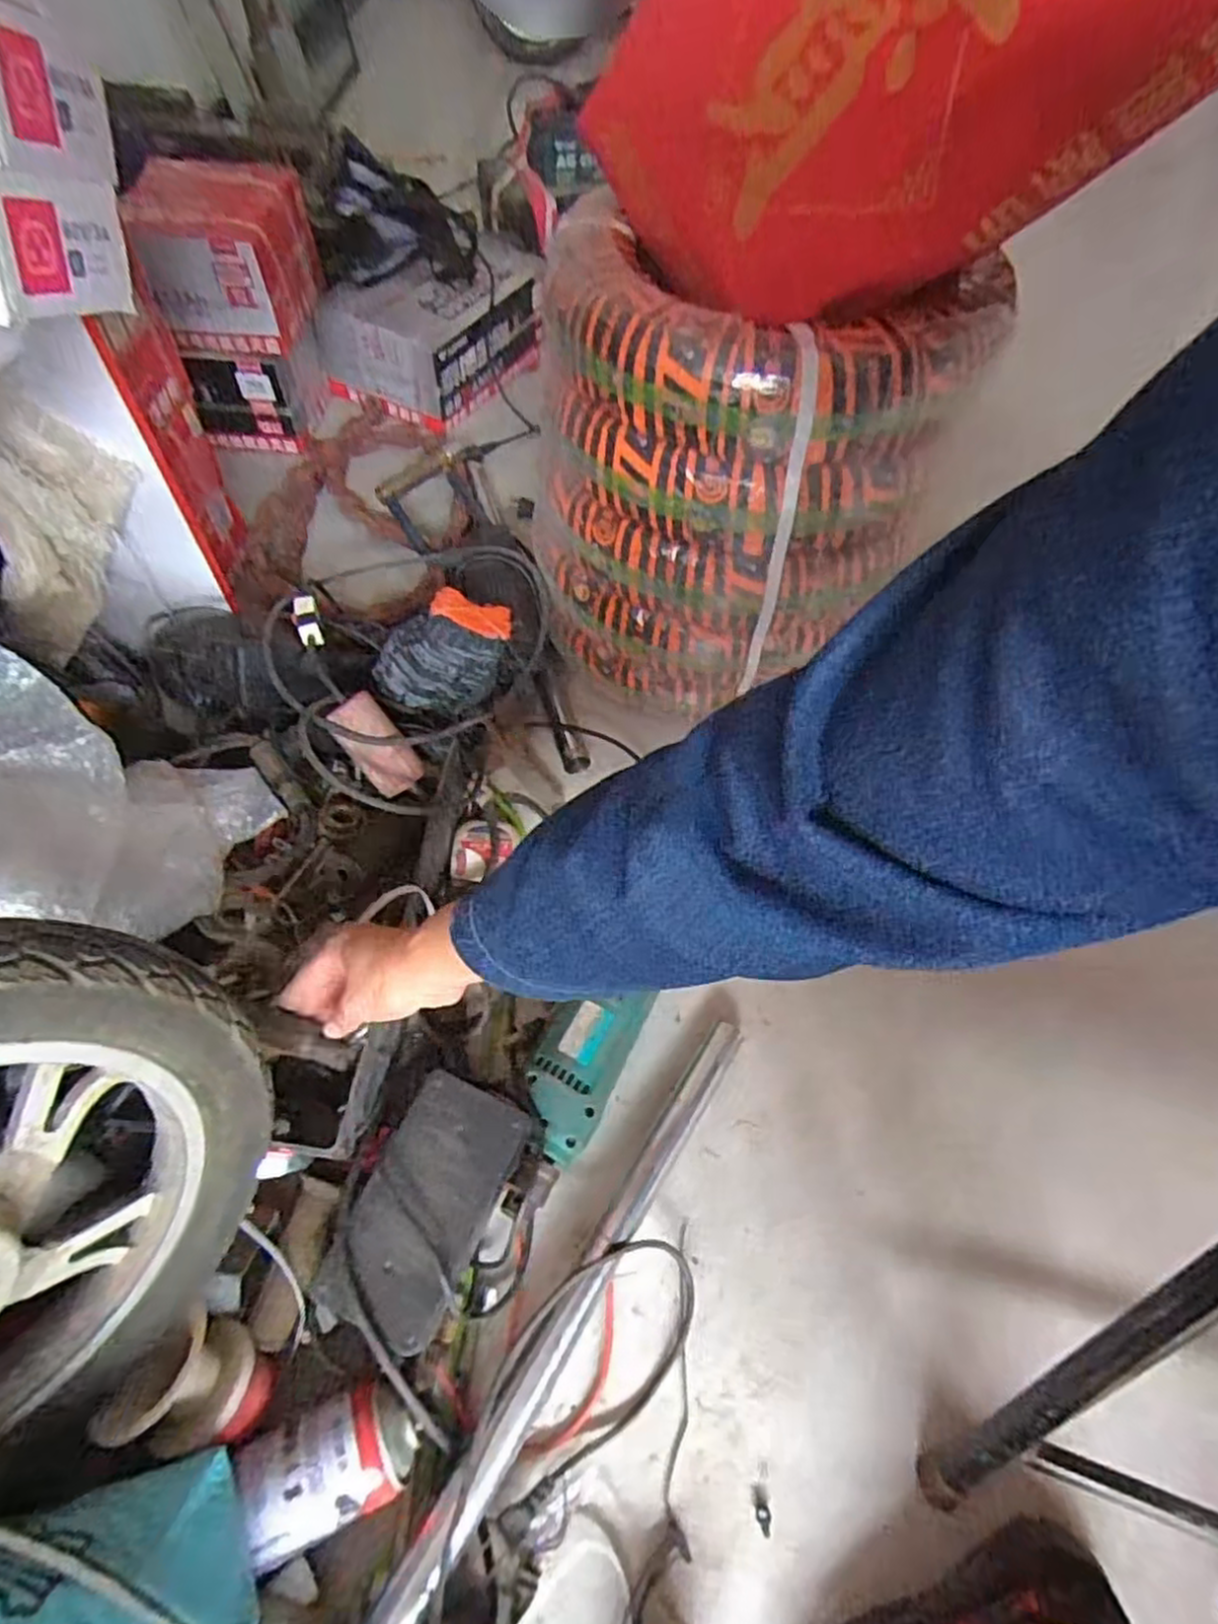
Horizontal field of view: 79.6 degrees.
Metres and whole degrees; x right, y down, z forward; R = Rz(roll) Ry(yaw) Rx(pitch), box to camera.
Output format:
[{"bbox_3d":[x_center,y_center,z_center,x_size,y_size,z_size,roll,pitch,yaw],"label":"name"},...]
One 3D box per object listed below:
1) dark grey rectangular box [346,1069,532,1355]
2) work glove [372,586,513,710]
[{"bbox_3d":[-0.126,0.273,0.520,0.086,0.021,0.160,24,60,11],"label":"dark grey rectangular box"},{"bbox_3d":[-0.158,-0.154,0.703,0.131,0.084,0.081,-7,60,-8],"label":"work glove"}]

